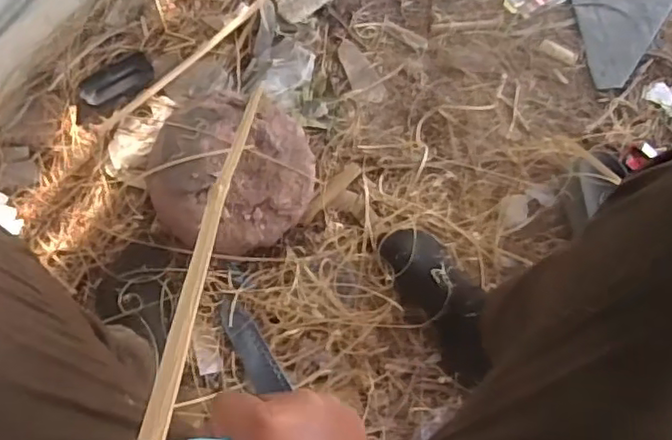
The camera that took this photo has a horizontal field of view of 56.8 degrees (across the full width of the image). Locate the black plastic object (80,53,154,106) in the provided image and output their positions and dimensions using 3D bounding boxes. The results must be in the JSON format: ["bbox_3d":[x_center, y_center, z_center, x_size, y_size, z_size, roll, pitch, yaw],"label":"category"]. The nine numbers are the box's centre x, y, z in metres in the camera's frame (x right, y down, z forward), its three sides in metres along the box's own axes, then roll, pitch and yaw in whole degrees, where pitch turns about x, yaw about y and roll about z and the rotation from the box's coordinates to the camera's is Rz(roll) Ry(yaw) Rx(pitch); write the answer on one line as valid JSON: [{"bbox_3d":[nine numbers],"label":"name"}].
[{"bbox_3d":[-0.339,-0.215,0.963,0.112,0.019,0.051,-29,72,-14],"label":"black plastic object"}]

